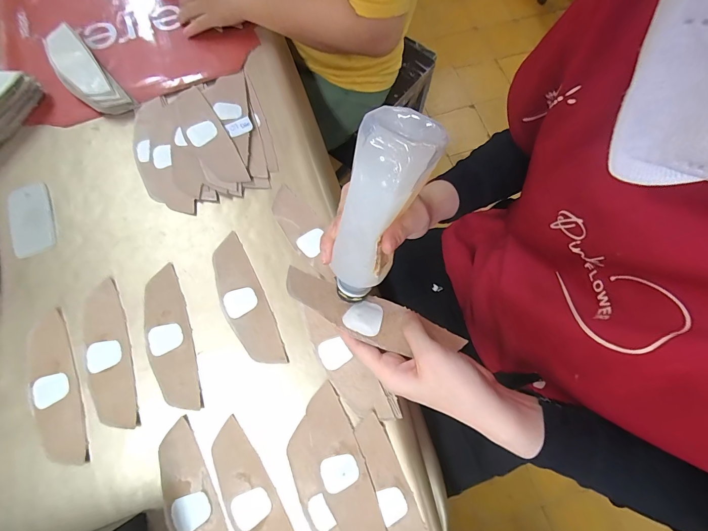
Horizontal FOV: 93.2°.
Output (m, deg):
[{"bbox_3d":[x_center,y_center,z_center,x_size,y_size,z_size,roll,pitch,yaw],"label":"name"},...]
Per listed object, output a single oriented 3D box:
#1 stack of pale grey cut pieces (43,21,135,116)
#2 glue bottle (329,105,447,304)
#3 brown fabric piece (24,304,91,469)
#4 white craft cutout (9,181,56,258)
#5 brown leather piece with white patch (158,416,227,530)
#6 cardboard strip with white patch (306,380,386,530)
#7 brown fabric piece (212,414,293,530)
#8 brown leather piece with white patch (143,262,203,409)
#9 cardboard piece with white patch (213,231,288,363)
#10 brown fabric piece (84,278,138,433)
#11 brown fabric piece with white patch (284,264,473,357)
[{"bbox_3d":[-0.408,-0.290,0.504,0.059,0.036,0.185,-40,77,-13],"label":"stack of pale grey cut pieces"},{"bbox_3d":[0.014,-0.033,0.253,0.048,0.157,0.044,23,42,6],"label":"glue bottle"},{"bbox_3d":[-0.347,0.141,0.387,0.049,0.004,0.176,-23,74,-9],"label":"brown fabric piece"},{"bbox_3d":[-0.428,-0.063,0.445,0.058,0.006,0.101,-25,77,-3],"label":"white craft cutout"},{"bbox_3d":[-0.170,0.258,0.353,0.052,0.004,0.173,-25,77,-8],"label":"brown leather piece with white patch"},{"bbox_3d":[-0.012,0.225,0.367,0.050,0.005,0.174,-21,75,-7],"label":"cardboard strip with white patch"},{"bbox_3d":[-0.110,0.251,0.358,0.051,0.004,0.159,-28,76,-12],"label":"brown fabric piece"},{"bbox_3d":[-0.225,0.087,0.405,0.053,0.005,0.172,-19,74,-8],"label":"brown leather piece with white patch"},{"bbox_3d":[-0.139,0.043,0.419,0.051,0.004,0.174,-25,74,-9],"label":"cardboard piece with white patch"},{"bbox_3d":[-0.293,0.105,0.397,0.048,0.004,0.172,-20,74,-8],"label":"brown fabric piece"},{"bbox_3d":[0.013,0.046,0.310,0.173,0.006,0.048,21,41,8],"label":"brown fabric piece with white patch"}]

